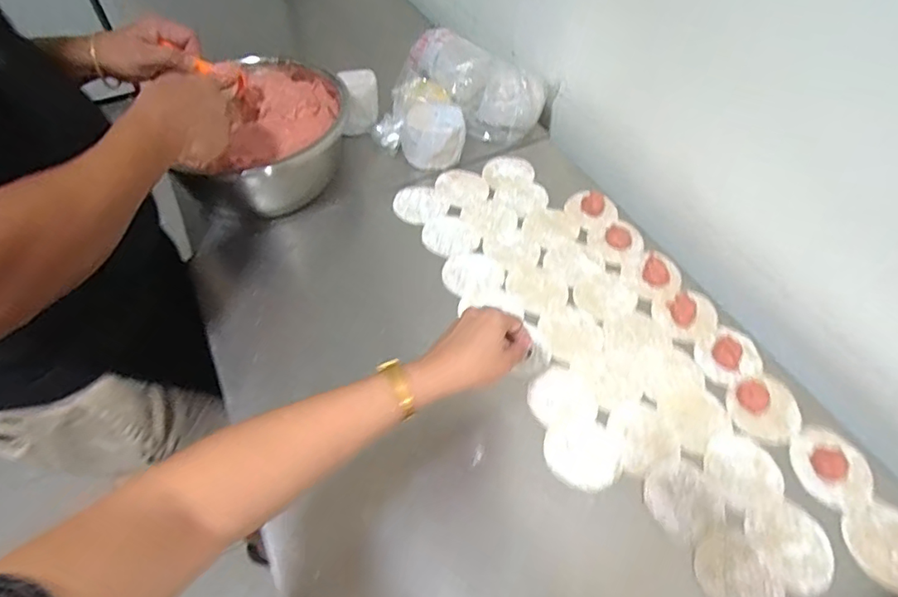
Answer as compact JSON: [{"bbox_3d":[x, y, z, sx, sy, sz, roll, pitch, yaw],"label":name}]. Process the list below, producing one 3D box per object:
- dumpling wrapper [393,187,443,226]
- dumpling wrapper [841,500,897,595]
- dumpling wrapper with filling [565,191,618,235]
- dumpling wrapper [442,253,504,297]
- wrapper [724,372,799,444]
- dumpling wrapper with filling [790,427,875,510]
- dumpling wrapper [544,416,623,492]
[{"bbox_3d":[-0.048,-0.144,0.807,0.070,0.004,0.069,-13,55,-8],"label":"dumpling wrapper"},{"bbox_3d":[0.434,0.239,0.522,0.085,0.008,0.075,-18,56,-12],"label":"dumpling wrapper"},{"bbox_3d":[0.213,-0.133,0.797,0.067,0.014,0.077,-38,62,-24],"label":"dumpling wrapper with filling"},{"bbox_3d":[0.033,-0.037,0.733,0.079,0.005,0.070,-15,56,-10],"label":"dumpling wrapper"},{"bbox_3d":[0.360,0.120,0.602,0.076,0.018,0.088,25,58,17],"label":"wrapper"},{"bbox_3d":[0.407,0.175,0.562,0.078,0.010,0.079,-16,56,-10],"label":"dumpling wrapper with filling"},{"bbox_3d":[0.145,0.166,0.574,0.080,0.004,0.077,0,54,0],"label":"dumpling wrapper"}]

